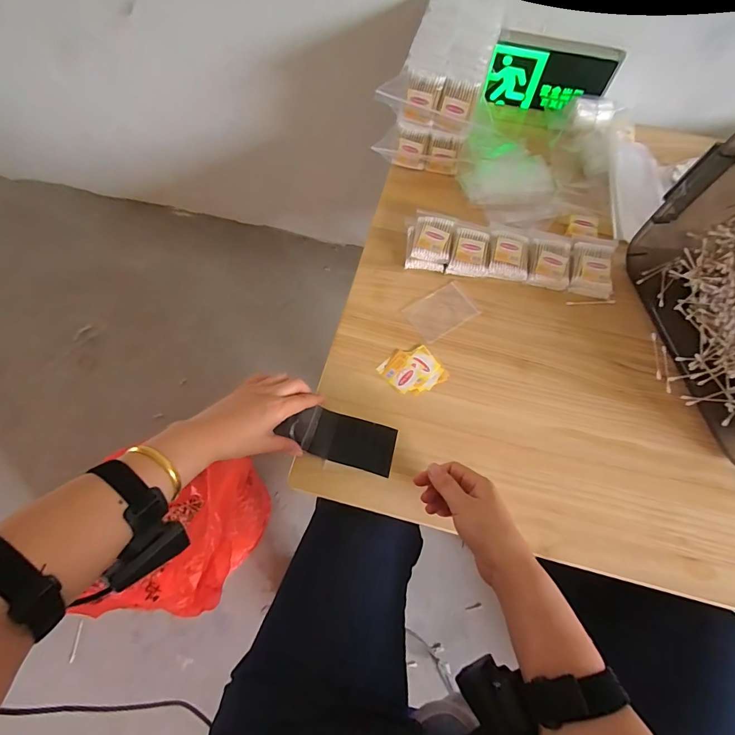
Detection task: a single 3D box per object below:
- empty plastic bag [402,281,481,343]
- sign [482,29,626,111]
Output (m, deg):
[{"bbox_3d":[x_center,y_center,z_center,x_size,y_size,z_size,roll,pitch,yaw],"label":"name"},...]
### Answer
[{"bbox_3d":[0.112,-0.085,0.606,0.100,0.004,0.069,-31,70,-14],"label":"empty plastic bag"},{"bbox_3d":[0.319,-0.517,0.719,0.217,0.106,0.043,18,67,7],"label":"sign"}]

